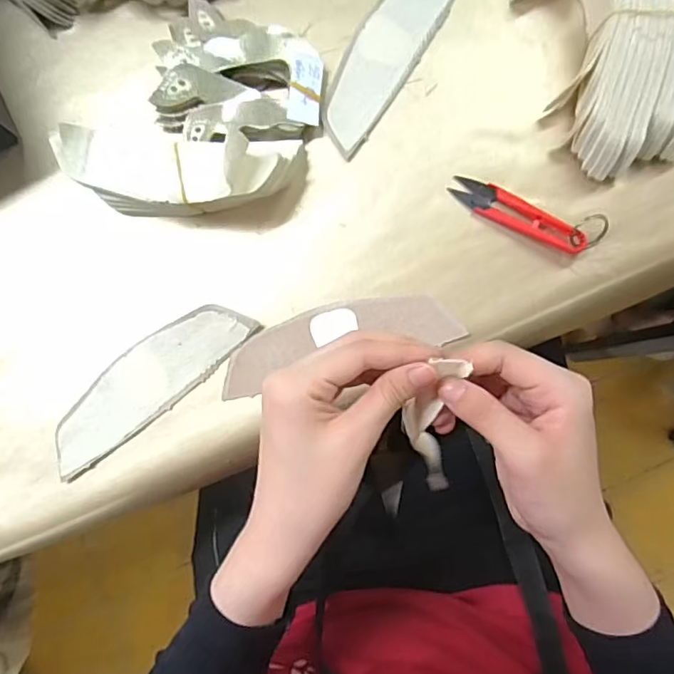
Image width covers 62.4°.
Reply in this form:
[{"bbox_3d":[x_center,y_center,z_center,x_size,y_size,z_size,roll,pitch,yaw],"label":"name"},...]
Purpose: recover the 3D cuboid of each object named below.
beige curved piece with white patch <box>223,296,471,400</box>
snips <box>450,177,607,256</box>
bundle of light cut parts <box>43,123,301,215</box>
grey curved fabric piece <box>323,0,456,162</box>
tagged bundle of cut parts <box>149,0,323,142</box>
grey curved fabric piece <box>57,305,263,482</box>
[{"bbox_3d":[0.000,0.000,0.412,0.177,0.004,0.049,-15,86,1],"label":"beige curved piece with white patch"},{"bbox_3d":[0.139,-0.090,0.406,0.113,0.015,0.026,24,88,4],"label":"snips"},{"bbox_3d":[-0.109,-0.118,0.390,0.159,0.065,0.061,4,86,3],"label":"bundle of light cut parts"},{"bbox_3d":[0.040,-0.222,0.423,0.050,0.005,0.173,33,88,4],"label":"grey curved fabric piece"},{"bbox_3d":[-0.072,-0.195,0.414,0.119,0.030,0.094,3,86,3],"label":"tagged bundle of cut parts"},{"bbox_3d":[-0.142,0.032,0.414,0.173,0.007,0.052,-39,87,1],"label":"grey curved fabric piece"}]

